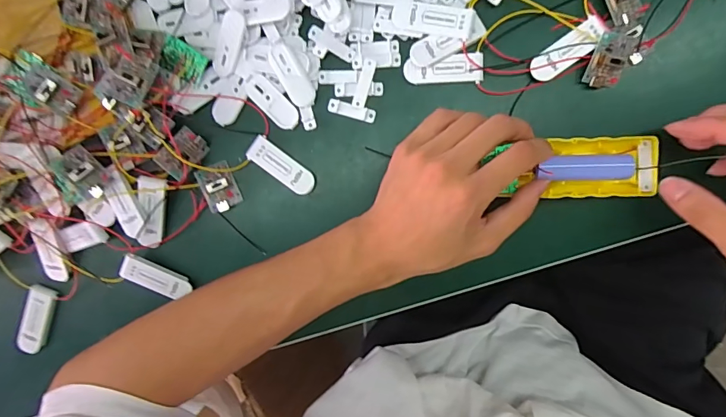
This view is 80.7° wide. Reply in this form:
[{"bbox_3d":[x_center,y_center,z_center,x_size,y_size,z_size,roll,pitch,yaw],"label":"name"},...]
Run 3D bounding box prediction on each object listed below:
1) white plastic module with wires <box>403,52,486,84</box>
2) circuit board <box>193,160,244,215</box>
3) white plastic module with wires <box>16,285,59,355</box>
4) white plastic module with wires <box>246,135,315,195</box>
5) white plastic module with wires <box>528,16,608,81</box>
[{"bbox_3d":[0.060,-0.104,0.318,0.057,0.012,0.020,-1,94,5],"label":"white plastic module with wires"},{"bbox_3d":[-0.113,-0.016,0.334,0.026,0.008,0.035,-23,99,3],"label":"circuit board"},{"bbox_3d":[-0.281,0.097,0.365,0.022,0.006,0.058,21,96,3],"label":"white plastic module with wires"},{"bbox_3d":[-0.063,-0.032,0.332,0.056,0.006,0.021,36,97,2],"label":"white plastic module with wires"},{"bbox_3d":[0.147,-0.113,0.307,0.055,0.011,0.023,-36,91,7],"label":"white plastic module with wires"}]

